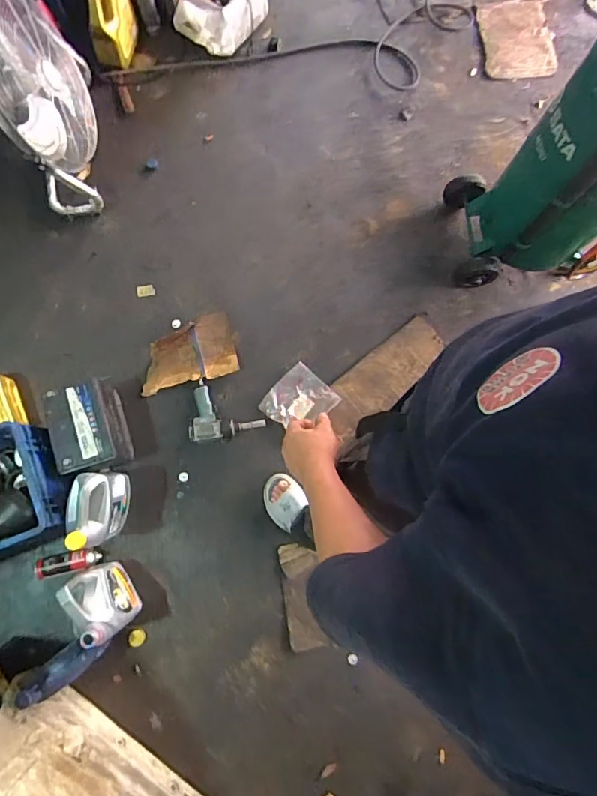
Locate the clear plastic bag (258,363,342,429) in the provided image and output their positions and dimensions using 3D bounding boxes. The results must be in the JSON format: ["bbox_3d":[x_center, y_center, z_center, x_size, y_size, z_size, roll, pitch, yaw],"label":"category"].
[{"bbox_3d":[0.000,0.008,1.573,0.221,0.024,0.194,-42,77,-12],"label":"clear plastic bag"}]

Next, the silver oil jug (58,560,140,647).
[{"bbox_3d":[-0.545,0.564,1.285,0.096,0.266,0.192,-32,82,-6],"label":"silver oil jug"}]

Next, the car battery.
[{"bbox_3d":[-0.645,0.082,1.401,0.181,0.185,0.269,-22,81,-5],"label":"car battery"}]

